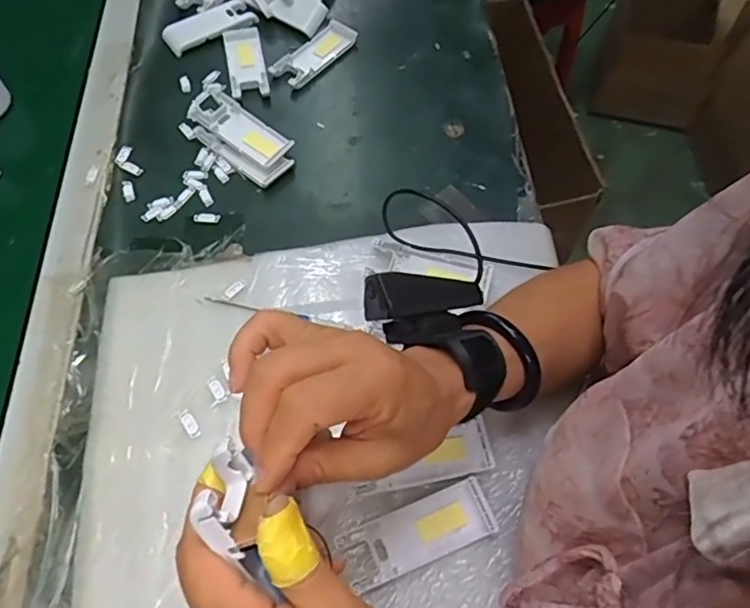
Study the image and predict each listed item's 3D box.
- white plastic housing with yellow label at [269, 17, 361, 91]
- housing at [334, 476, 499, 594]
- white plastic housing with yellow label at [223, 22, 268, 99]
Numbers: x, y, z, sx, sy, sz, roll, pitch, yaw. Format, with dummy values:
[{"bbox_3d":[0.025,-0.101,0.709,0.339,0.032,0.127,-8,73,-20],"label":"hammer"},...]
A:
[{"bbox_3d":[-0.065,-0.276,0.635,0.041,0.016,0.105,35,66,20],"label":"white plastic housing with yellow label"},{"bbox_3d":[0.030,0.157,0.394,0.102,0.010,0.037,-19,60,-10],"label":"housing"},{"bbox_3d":[-0.142,-0.267,0.629,0.037,0.008,0.114,-12,59,-6],"label":"white plastic housing with yellow label"}]

